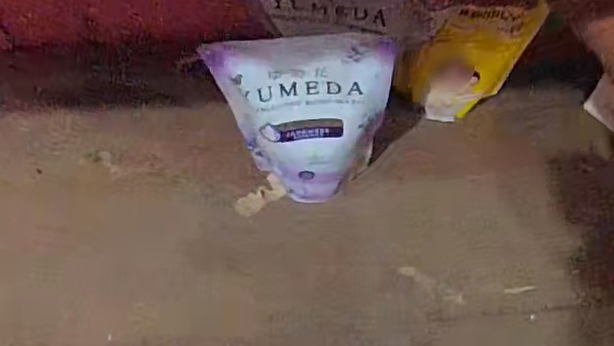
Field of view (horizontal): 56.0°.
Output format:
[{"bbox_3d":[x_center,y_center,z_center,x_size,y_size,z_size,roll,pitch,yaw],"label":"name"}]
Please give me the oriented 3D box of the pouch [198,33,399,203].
[{"bbox_3d":[0.003,-0.034,0.486,0.129,0.192,0.044,-2,58,2],"label":"pouch"}]

